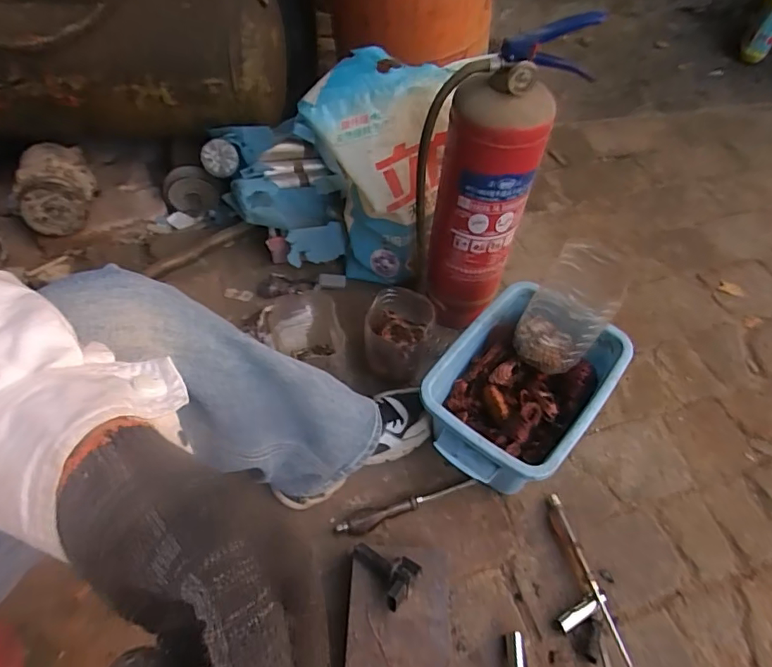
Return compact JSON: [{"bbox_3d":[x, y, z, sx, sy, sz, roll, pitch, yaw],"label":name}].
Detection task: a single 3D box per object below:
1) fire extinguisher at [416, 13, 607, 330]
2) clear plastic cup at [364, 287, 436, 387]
[{"bbox_3d":[0.117,-0.200,0.723,0.167,0.423,0.144,25,59,13],"label":"fire extinguisher"},{"bbox_3d":[0.021,0.005,0.800,0.091,0.138,0.102,12,57,5],"label":"clear plastic cup"}]

